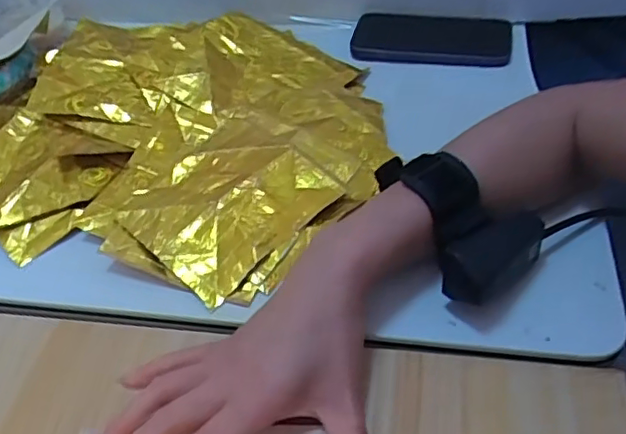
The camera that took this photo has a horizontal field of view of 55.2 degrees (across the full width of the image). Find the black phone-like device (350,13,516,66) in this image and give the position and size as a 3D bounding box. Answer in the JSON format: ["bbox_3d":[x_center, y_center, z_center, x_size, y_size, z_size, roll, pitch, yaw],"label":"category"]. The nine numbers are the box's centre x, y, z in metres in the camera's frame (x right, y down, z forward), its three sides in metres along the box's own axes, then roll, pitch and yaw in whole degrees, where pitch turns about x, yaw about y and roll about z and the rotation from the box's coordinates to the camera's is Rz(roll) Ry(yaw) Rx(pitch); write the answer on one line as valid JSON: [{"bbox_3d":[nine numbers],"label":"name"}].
[{"bbox_3d":[0.115,-0.175,0.582,0.149,0.008,0.081,7,50,11],"label":"black phone-like device"}]

